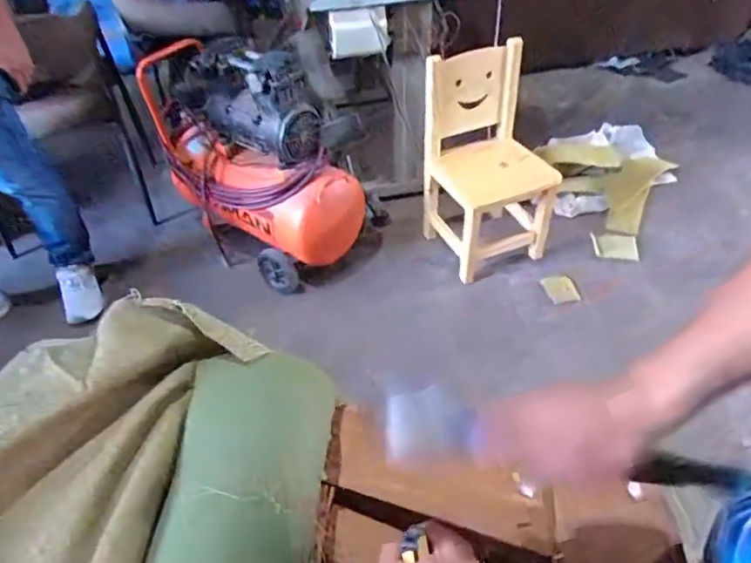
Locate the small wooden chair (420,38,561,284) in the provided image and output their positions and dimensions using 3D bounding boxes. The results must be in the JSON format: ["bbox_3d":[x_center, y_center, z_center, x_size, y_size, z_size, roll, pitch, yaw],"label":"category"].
[{"bbox_3d":[0.349,-0.355,1.629,0.364,0.573,0.303,-22,47,-18],"label":"small wooden chair"}]

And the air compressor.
[{"bbox_3d":[-0.396,-0.432,1.747,0.444,0.639,0.707,-30,50,-25],"label":"air compressor"}]

